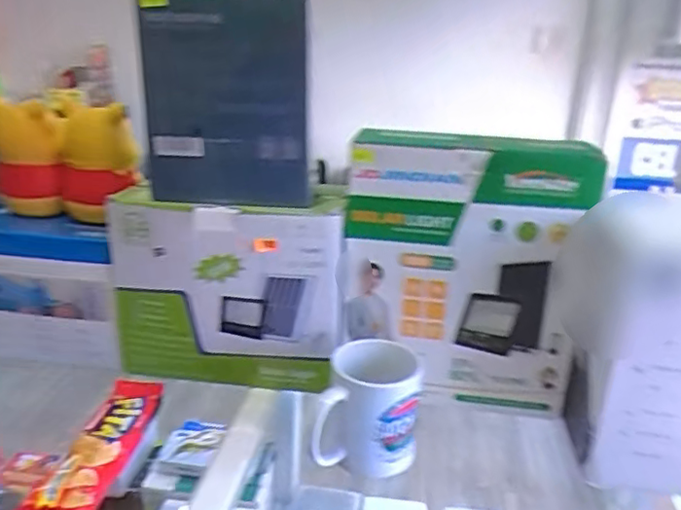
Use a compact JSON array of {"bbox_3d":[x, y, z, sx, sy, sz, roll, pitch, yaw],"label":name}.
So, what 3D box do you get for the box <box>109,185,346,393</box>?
[{"bbox_3d":[-0.120,0.041,0.638,0.238,0.202,0.063,3,20,3],"label":"box"}]

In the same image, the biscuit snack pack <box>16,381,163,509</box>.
[{"bbox_3d":[-0.215,0.170,0.549,0.057,0.023,0.176,4,20,6],"label":"biscuit snack pack"}]

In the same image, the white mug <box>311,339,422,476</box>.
[{"bbox_3d":[0.026,0.142,0.560,0.090,0.094,0.083,3,20,3],"label":"white mug"}]

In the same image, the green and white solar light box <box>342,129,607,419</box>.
[{"bbox_3d":[0.122,0.020,0.611,0.229,0.275,0.050,5,20,8],"label":"green and white solar light box"}]

